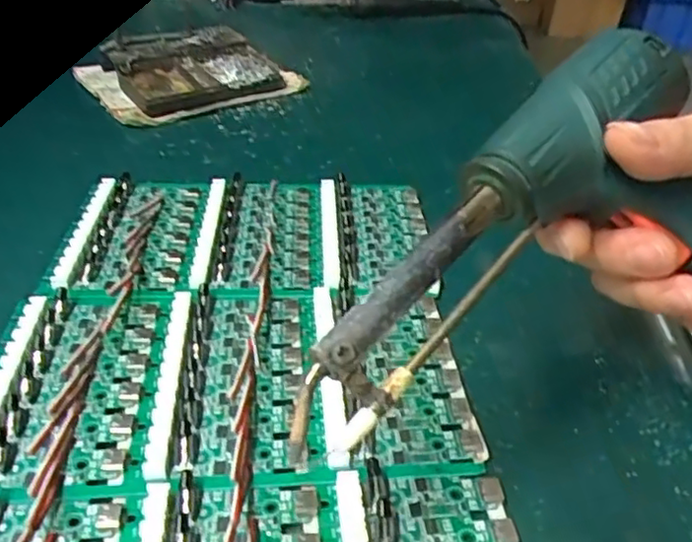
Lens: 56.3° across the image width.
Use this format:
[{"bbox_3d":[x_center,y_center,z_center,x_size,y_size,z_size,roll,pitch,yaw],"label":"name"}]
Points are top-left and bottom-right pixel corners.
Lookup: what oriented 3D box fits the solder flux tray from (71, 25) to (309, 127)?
[{"bbox_3d":[-0.125,-0.161,0.516,0.148,0.034,0.115,-23,43,-29],"label":"solder flux tray"}]

